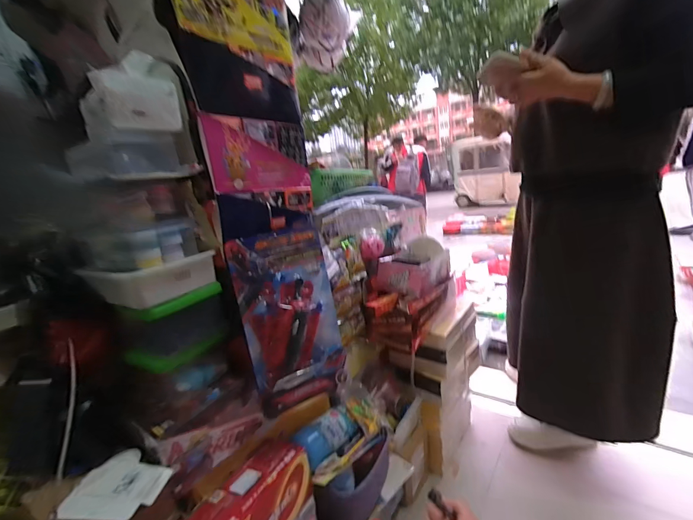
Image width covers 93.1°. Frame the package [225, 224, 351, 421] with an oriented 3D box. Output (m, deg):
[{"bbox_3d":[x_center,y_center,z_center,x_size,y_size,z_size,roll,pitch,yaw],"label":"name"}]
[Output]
[{"bbox_3d":[-0.088,0.095,0.562,0.169,0.296,0.047,-14,0,-25],"label":"package"}]

